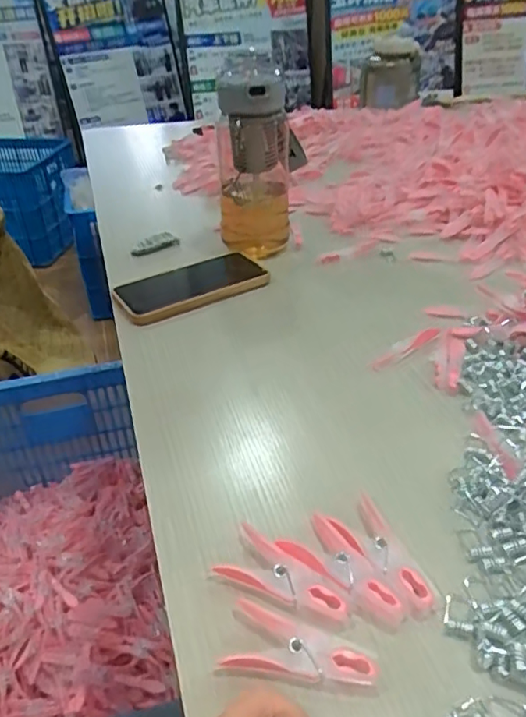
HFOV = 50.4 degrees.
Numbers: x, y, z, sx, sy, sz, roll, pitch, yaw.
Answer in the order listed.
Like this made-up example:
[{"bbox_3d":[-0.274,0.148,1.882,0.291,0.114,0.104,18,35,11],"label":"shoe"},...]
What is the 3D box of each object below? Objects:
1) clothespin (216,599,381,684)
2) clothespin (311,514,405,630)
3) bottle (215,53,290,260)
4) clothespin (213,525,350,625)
[{"bbox_3d":[0.019,0.149,0.285,0.076,0.012,0.037,8,39,16],"label":"clothespin"},{"bbox_3d":[0.050,0.118,0.319,0.025,0.009,0.072,-19,40,-18],"label":"clothespin"},{"bbox_3d":[-0.012,-0.221,0.624,0.084,0.197,0.070,-4,37,1],"label":"bottle"},{"bbox_3d":[0.012,0.125,0.315,0.075,0.012,0.032,19,43,27],"label":"clothespin"}]

